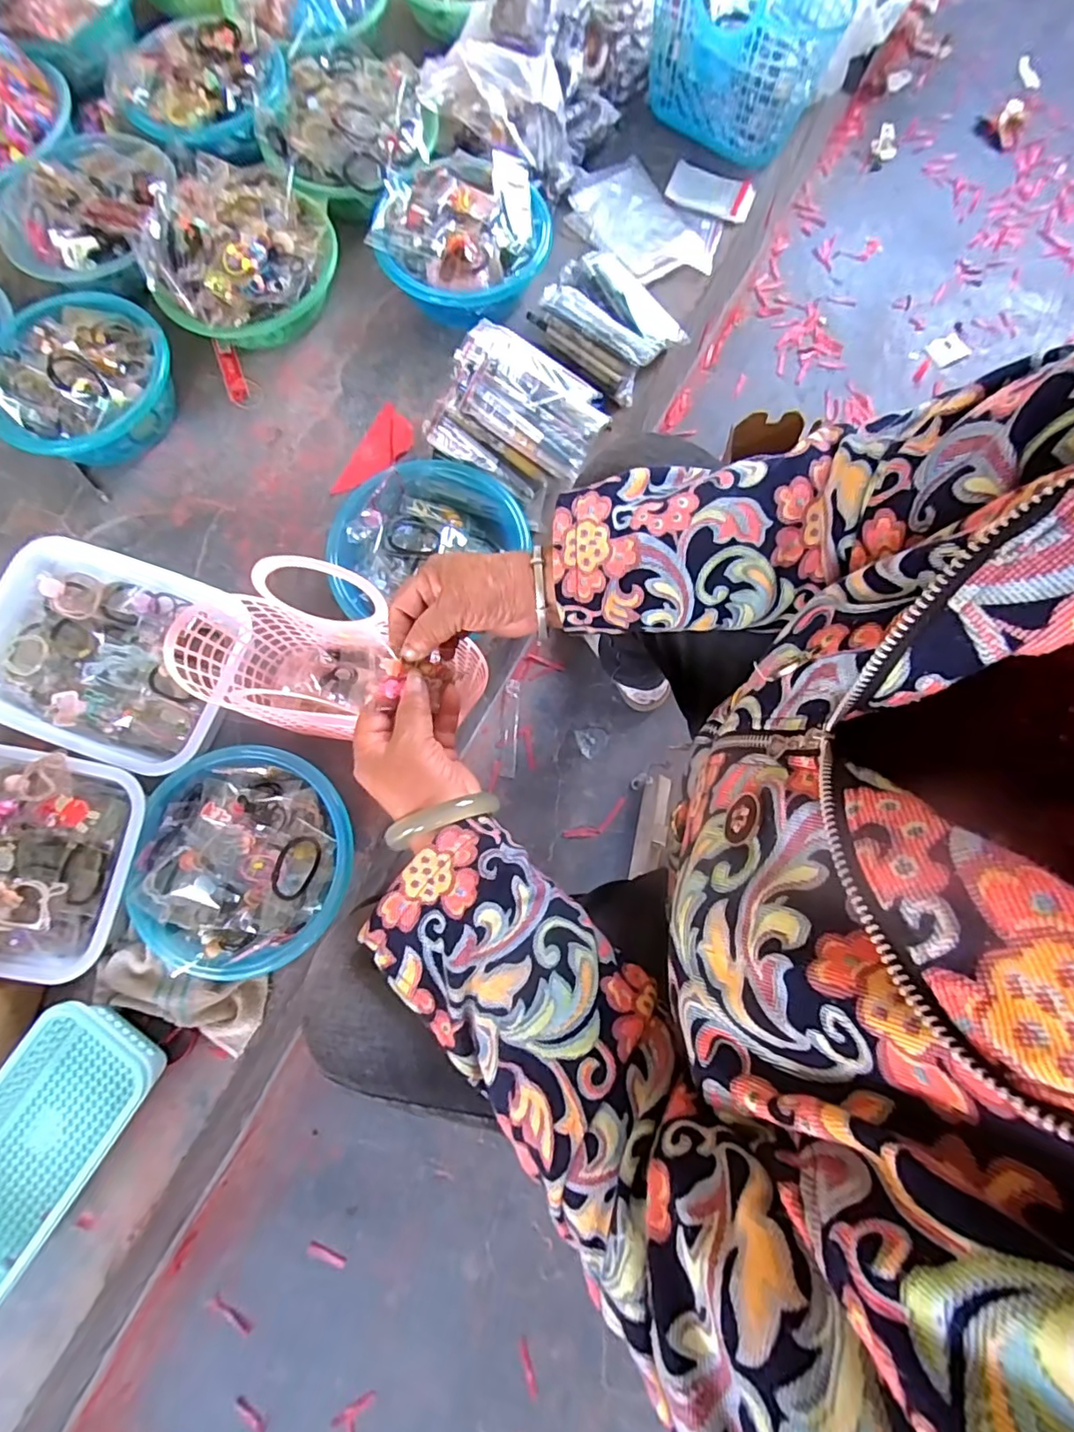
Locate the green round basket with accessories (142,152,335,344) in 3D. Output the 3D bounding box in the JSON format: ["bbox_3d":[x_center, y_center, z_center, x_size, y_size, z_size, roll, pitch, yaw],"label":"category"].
[{"bbox_3d":[-0.380,-0.599,0.748,0.225,0.116,0.217,0,77,-1],"label":"green round basket with accessories"}]

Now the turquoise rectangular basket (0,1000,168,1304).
[{"bbox_3d":[-0.499,0.417,0.558,0.141,0.060,0.256,32,79,7],"label":"turquoise rectangular basket"}]

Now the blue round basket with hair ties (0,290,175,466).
[{"bbox_3d":[-0.564,-0.417,0.714,0.189,0.096,0.227,6,77,1],"label":"blue round basket with hair ties"}]

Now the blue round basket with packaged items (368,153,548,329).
[{"bbox_3d":[-0.102,-0.627,0.756,0.213,0.082,0.228,0,77,-1],"label":"blue round basket with packaged items"}]

